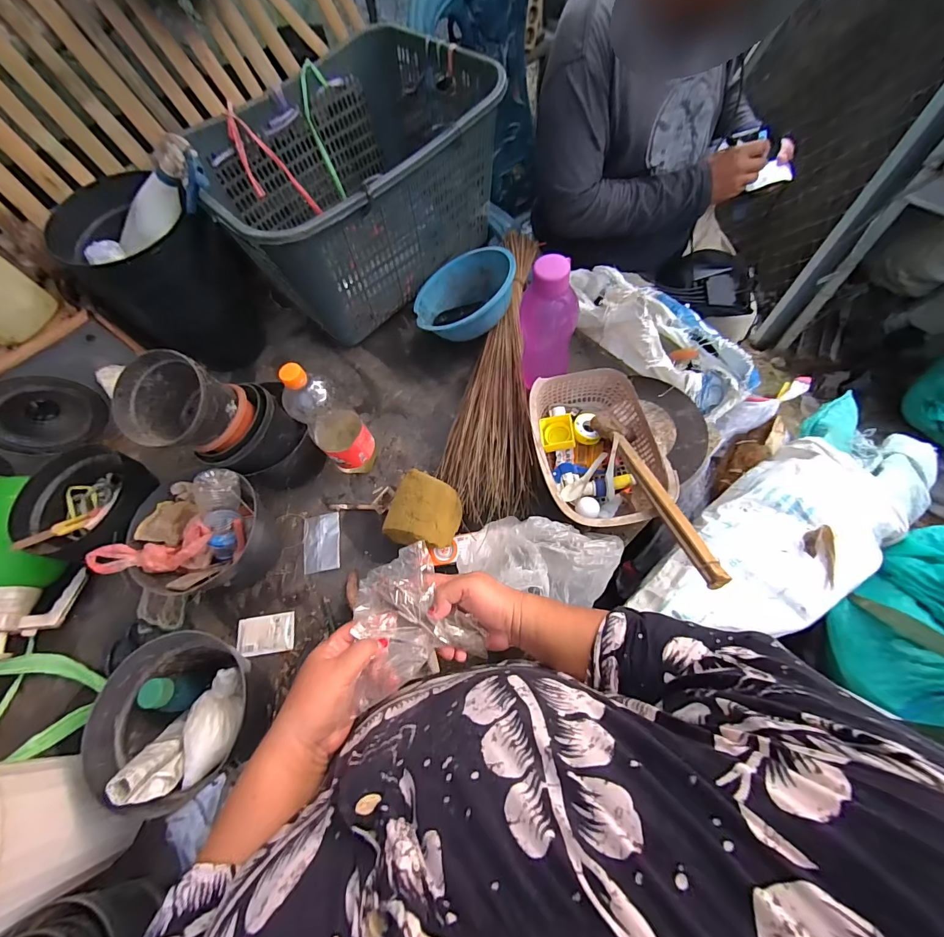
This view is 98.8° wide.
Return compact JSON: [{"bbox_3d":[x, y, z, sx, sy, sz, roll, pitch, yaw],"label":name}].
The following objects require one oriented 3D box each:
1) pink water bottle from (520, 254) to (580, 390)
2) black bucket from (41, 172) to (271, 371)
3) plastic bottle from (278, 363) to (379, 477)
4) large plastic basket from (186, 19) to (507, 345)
[{"bbox_3d":[0.118,-0.226,0.647,0.073,0.215,0.077,0,65,1],"label":"pink water bottle"},{"bbox_3d":[-0.594,-0.366,0.806,0.267,0.275,0.267,39,71,17],"label":"black bucket"},{"bbox_3d":[-0.220,-0.067,0.651,0.076,0.263,0.080,37,70,17],"label":"plastic bottle"},{"bbox_3d":[-0.246,-0.567,0.835,0.416,0.299,0.540,42,72,18],"label":"large plastic basket"}]

